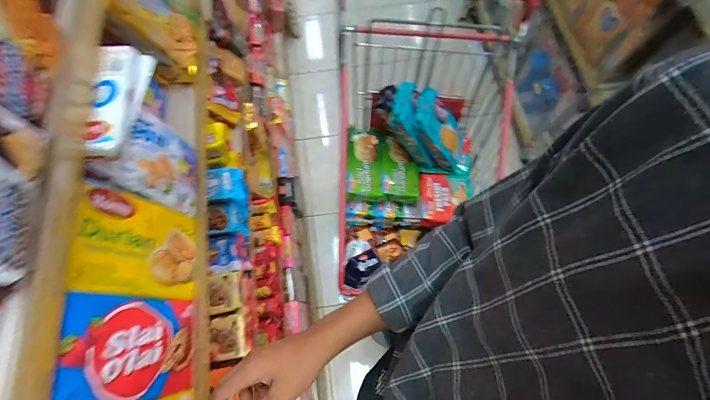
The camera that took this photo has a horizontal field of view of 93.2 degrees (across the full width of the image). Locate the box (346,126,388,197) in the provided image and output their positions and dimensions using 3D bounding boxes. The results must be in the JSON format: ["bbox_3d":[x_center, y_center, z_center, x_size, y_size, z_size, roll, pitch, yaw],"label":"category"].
[{"bbox_3d":[0.033,-0.109,0.932,0.106,0.038,0.201,2,70,1],"label":"box"}]

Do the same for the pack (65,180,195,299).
[{"bbox_3d":[-0.255,0.054,0.407,0.038,0.172,0.117,-8,70,-3],"label":"pack"}]

